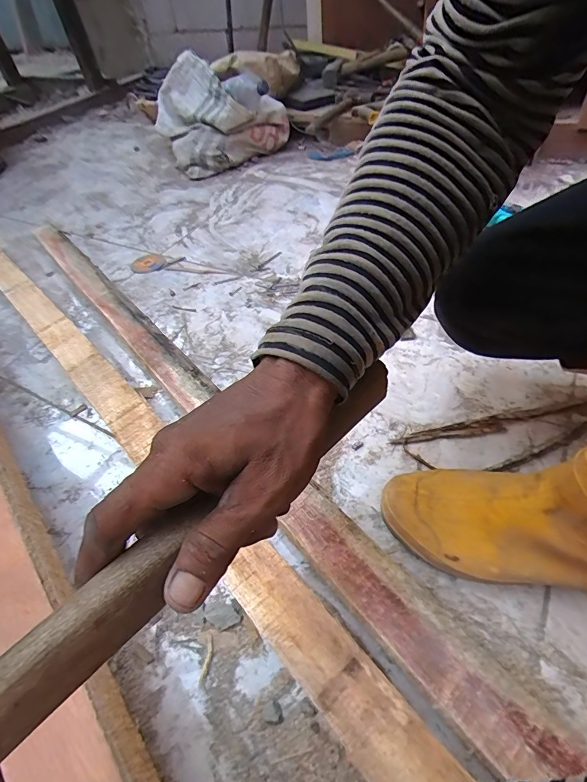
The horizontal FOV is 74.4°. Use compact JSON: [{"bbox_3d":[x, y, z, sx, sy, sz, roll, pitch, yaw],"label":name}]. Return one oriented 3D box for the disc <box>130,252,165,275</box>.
[{"bbox_3d":[-0.309,-0.272,0.824,0.072,0.008,0.072,-3,49,3],"label":"disc"}]

